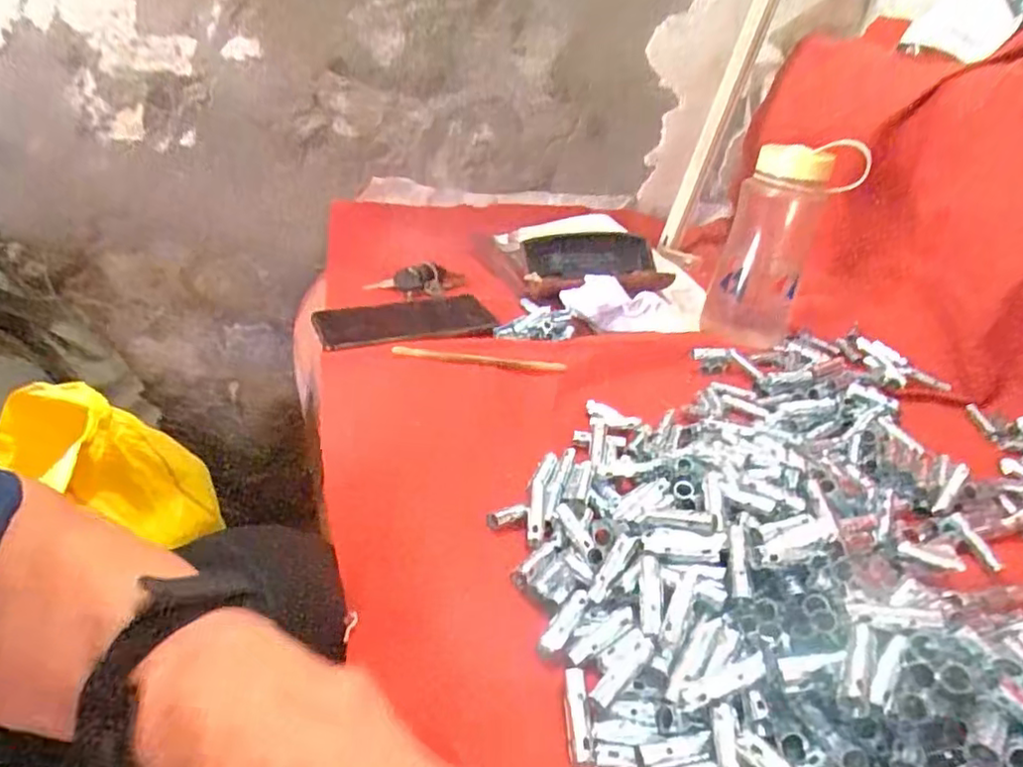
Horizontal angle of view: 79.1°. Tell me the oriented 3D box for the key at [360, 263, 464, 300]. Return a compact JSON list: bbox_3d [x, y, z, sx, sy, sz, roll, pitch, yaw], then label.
[{"bbox_3d":[-0.101,-0.111,0.663,0.102,0.027,0.034,-20,40,-34],"label":"key"}]

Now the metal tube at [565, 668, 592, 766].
[{"bbox_3d":[0.030,0.148,0.276,0.010,0.005,0.040,3,45,-4],"label":"metal tube"}]

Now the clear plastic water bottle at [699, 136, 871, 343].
[{"bbox_3d":[0.271,-0.144,0.641,0.098,0.206,0.078,19,17,9],"label":"clear plastic water bottle"}]

